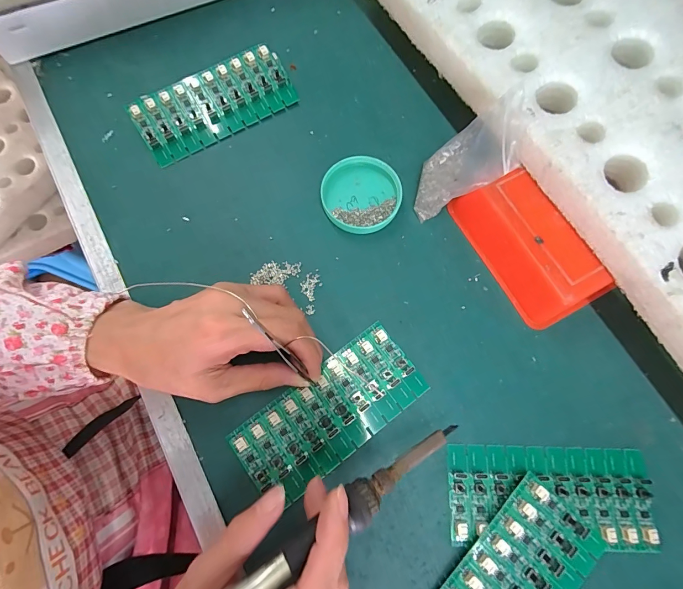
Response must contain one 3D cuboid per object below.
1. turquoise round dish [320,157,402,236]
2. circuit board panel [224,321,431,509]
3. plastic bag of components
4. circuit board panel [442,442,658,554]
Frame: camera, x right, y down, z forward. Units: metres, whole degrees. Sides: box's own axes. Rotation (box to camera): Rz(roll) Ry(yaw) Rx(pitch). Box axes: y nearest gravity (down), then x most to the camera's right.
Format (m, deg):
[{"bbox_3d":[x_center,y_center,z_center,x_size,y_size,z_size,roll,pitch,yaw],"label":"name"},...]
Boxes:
[{"bbox_3d":[0.018,-0.085,0.296,0.066,0.013,0.065,0,74,-1],"label":"turquoise round dish"},{"bbox_3d":[-0.008,0.085,0.252,0.138,0.006,0.063,-34,77,-10],"label":"circuit board panel"},{"bbox_3d":[0.094,-0.100,0.261,0.018,0.094,0.062,16,75,-23],"label":"plastic bag of components"},{"bbox_3d":[0.144,0.138,0.237,0.137,0.007,0.063,3,74,0],"label":"circuit board panel"}]

